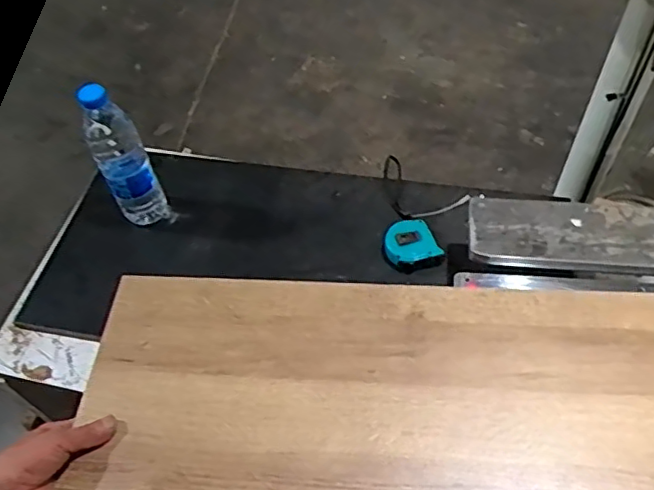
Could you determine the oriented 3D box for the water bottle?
[{"bbox_3d":[-0.264,-0.110,0.782,0.062,0.216,0.070,-27,57,-14],"label":"water bottle"}]

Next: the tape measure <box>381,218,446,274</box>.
[{"bbox_3d":[0.112,0.005,0.810,0.073,0.037,0.074,-15,55,-6],"label":"tape measure"}]

